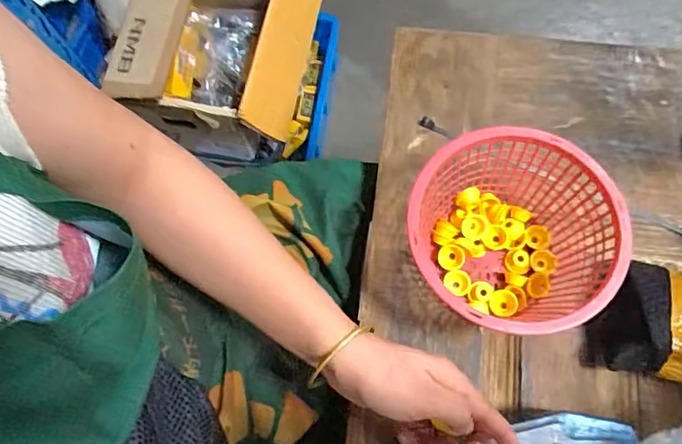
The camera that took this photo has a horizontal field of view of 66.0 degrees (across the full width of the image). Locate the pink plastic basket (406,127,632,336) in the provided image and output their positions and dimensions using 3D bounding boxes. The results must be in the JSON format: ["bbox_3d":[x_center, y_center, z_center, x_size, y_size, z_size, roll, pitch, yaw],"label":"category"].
[{"bbox_3d":[0.143,0.018,0.460,0.159,0.114,0.161,-1,71,3],"label":"pink plastic basket"}]

